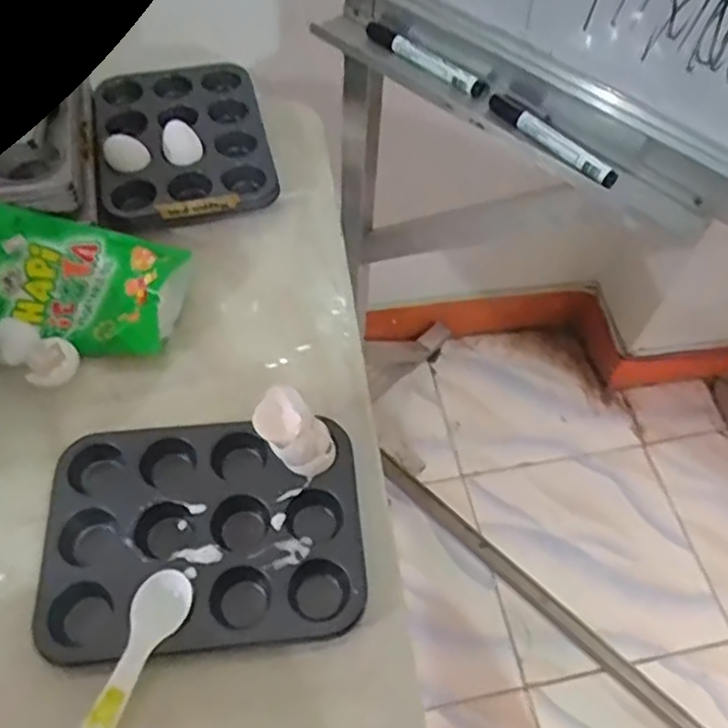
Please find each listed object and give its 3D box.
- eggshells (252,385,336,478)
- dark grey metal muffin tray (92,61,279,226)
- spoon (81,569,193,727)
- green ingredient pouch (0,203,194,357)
[{"bbox_3d":[-0.060,0.059,0.604,0.047,0.070,0.047,11,49,43],"label":"eggshells"},{"bbox_3d":[-0.211,-0.257,0.827,0.191,0.047,0.251,-11,57,-11],"label":"dark grey metal muffin tray"},{"bbox_3d":[-0.171,0.217,0.514,0.040,0.012,0.140,22,57,10],"label":"spoon"},{"bbox_3d":[-0.280,-0.082,0.694,0.197,0.065,0.126,12,56,4],"label":"green ingredient pouch"}]

